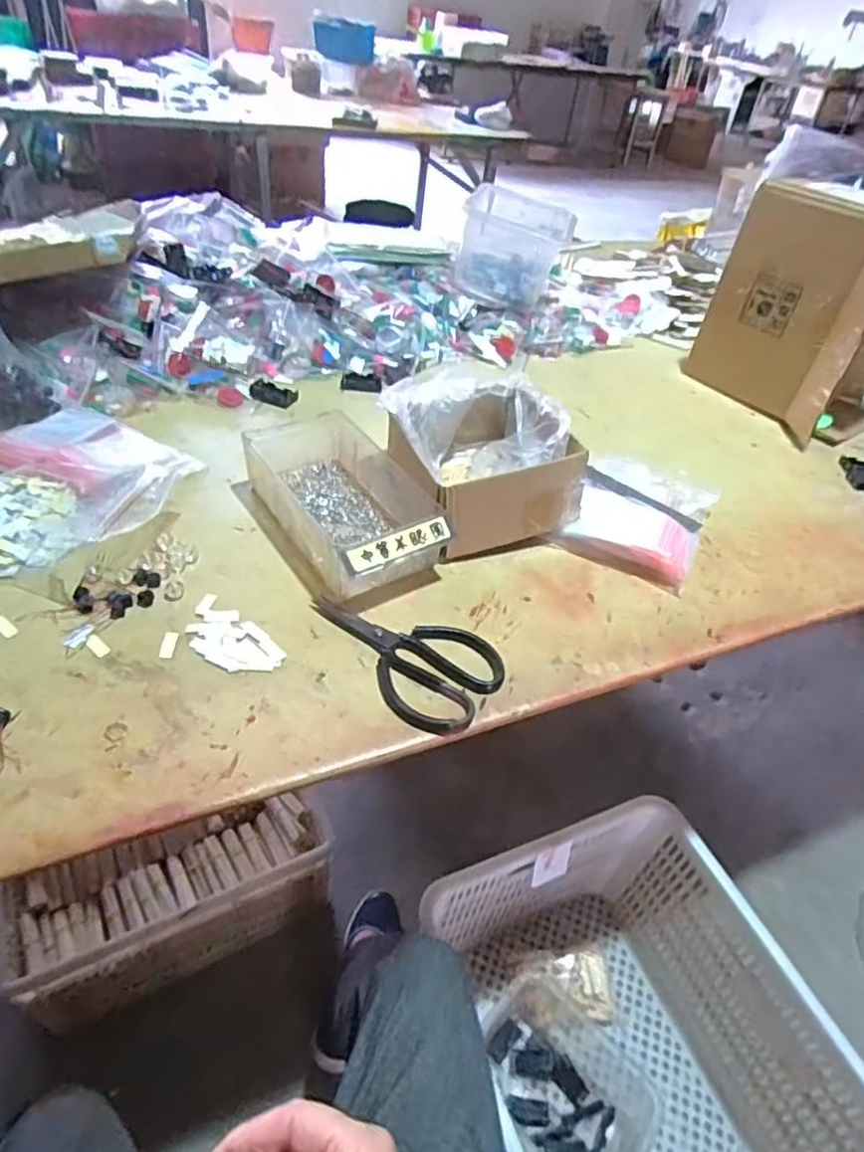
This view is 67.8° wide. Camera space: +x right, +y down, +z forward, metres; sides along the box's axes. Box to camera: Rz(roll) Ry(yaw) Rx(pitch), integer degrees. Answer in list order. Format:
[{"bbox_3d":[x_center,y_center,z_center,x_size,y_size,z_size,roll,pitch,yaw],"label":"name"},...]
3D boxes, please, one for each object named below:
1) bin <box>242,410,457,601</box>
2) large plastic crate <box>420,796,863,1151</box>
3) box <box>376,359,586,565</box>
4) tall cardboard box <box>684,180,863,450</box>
[{"bbox_3d":[-0.093,-0.084,0.688,0.144,0.065,0.264,-21,48,-28],"label":"bin"},{"bbox_3d":[0.267,0.678,0.815,0.413,0.322,0.597,-11,46,-20],"label":"large plastic crate"},{"bbox_3d":[0.053,-0.131,0.728,0.184,0.110,0.207,-12,45,-20],"label":"box"},{"bbox_3d":[0.616,-0.410,0.983,0.277,0.297,0.243,-17,47,-25],"label":"tall cardboard box"}]

